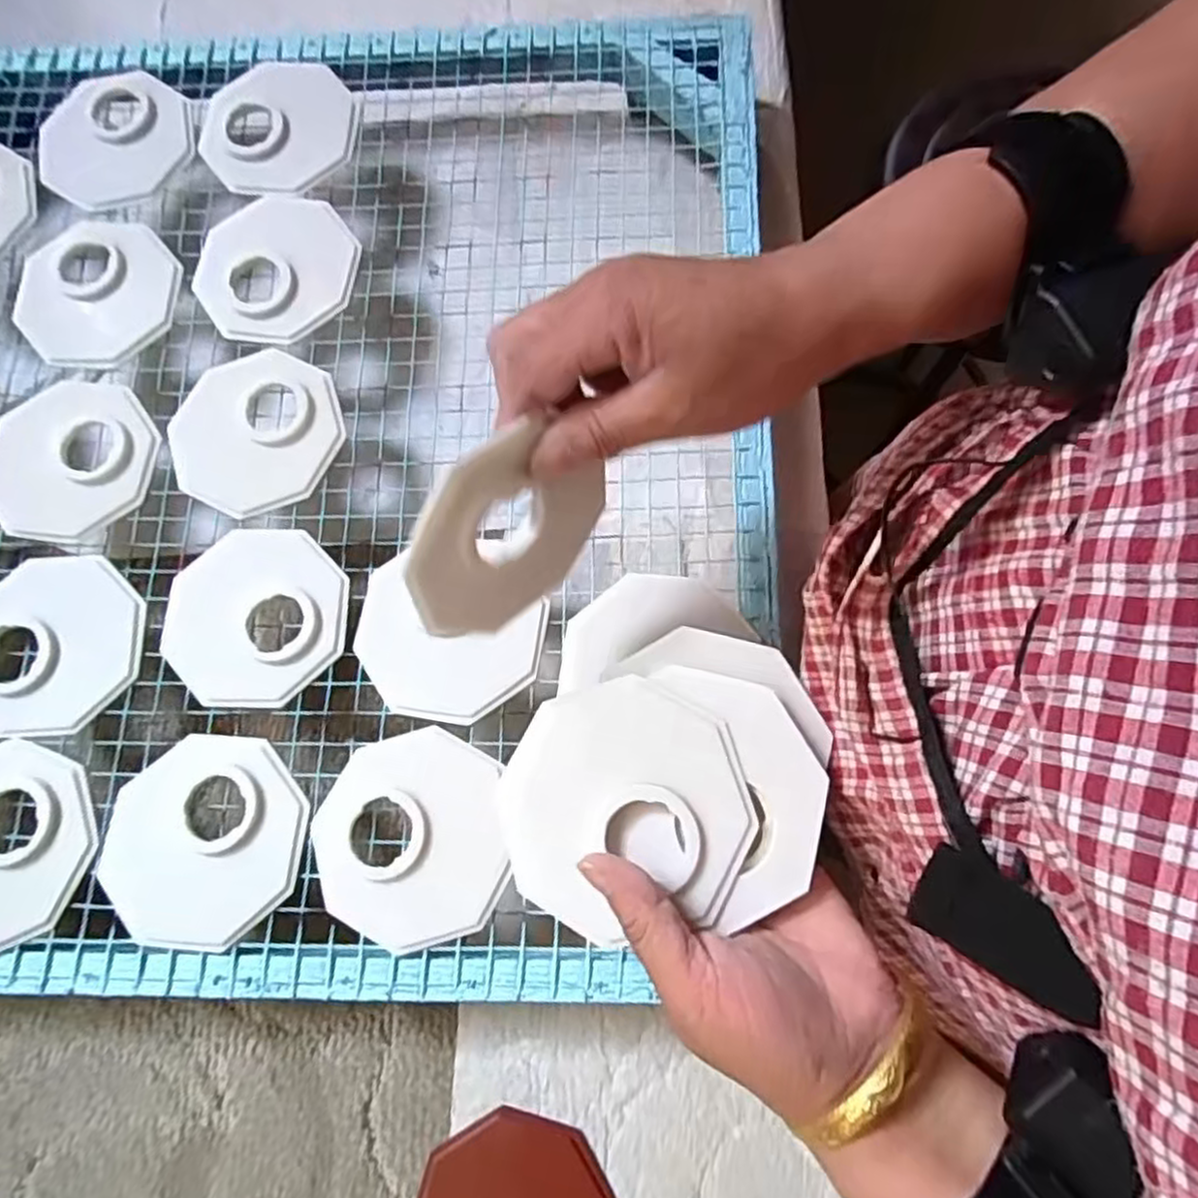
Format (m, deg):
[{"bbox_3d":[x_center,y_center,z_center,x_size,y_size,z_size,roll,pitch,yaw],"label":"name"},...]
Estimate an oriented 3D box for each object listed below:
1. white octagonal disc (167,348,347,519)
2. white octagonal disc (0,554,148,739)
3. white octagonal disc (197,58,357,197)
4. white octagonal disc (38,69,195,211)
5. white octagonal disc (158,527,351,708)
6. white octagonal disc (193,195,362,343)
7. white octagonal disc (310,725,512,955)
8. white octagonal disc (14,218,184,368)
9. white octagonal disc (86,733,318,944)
[{"bbox_3d":[-0.205,-0.100,0.429,0.099,0.005,0.099,-20,75,-3],"label":"white octagonal disc"},{"bbox_3d":[-0.307,0.024,0.401,0.102,0.007,0.100,-2,75,2],"label":"white octagonal disc"},{"bbox_3d":[-0.213,-0.314,0.480,0.102,0.011,0.102,-34,77,-7],"label":"white octagonal disc"},{"bbox_3d":[-0.324,-0.310,0.483,0.096,0.012,0.096,-13,75,-1],"label":"white octagonal disc"},{"bbox_3d":[-0.190,0.009,0.401,0.098,0.005,0.099,41,80,11],"label":"white octagonal disc"},{"bbox_3d":[-0.203,-0.208,0.453,0.099,0.009,0.094,-38,77,-8],"label":"white octagonal disc"},{"bbox_3d":[-0.096,0.119,0.364,0.095,0.008,0.100,-6,75,1],"label":"white octagonal disc"},{"bbox_3d":[-0.317,-0.197,0.458,0.099,0.014,0.106,-2,75,2],"label":"white octagonal disc"},{"bbox_3d":[-0.202,0.122,0.367,0.100,0.008,0.099,-42,78,-9],"label":"white octagonal disc"}]

